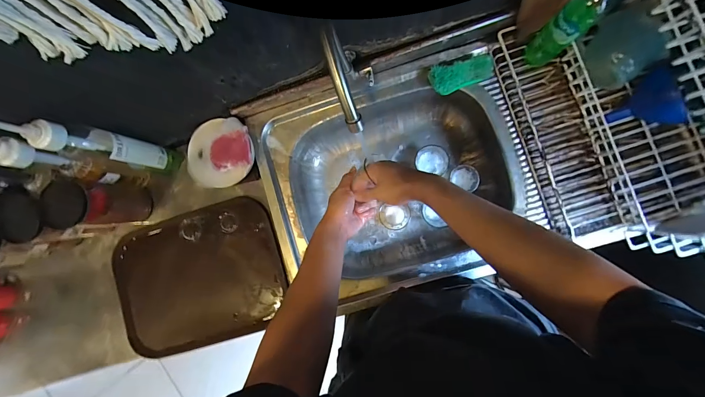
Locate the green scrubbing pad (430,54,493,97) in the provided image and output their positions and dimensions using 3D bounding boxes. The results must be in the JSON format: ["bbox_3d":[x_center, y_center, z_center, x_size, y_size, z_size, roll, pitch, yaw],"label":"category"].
[{"bbox_3d":[0.231,-0.256,0.639,0.135,0.023,0.056,-13,86,6],"label":"green scrubbing pad"}]

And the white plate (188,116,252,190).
[{"bbox_3d":[-0.293,-0.096,0.673,0.137,0.025,0.142,0,100,2],"label":"white plate"}]

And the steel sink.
[{"bbox_3d":[0.107,-0.030,0.731,0.530,0.143,0.433,-17,86,5],"label":"steel sink"}]

